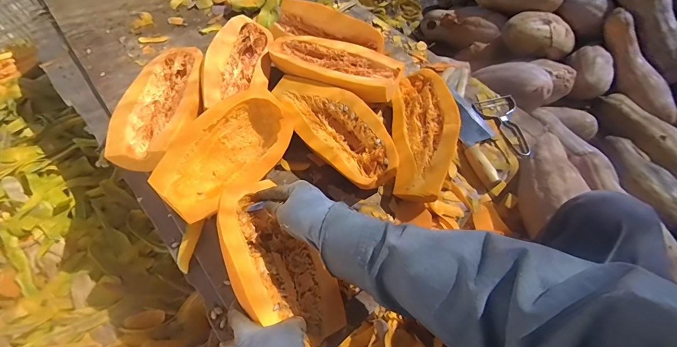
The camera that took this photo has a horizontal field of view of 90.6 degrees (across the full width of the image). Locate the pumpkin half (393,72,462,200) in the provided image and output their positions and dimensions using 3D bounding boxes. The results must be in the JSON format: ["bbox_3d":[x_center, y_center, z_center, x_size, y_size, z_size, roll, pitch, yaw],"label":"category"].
[{"bbox_3d":[0.168,-0.069,0.635,0.119,0.070,0.279,-7,57,28],"label":"pumpkin half"}]

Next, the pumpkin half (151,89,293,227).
[{"bbox_3d":[-0.177,-0.036,0.553,0.133,0.073,0.226,36,64,18],"label":"pumpkin half"}]

